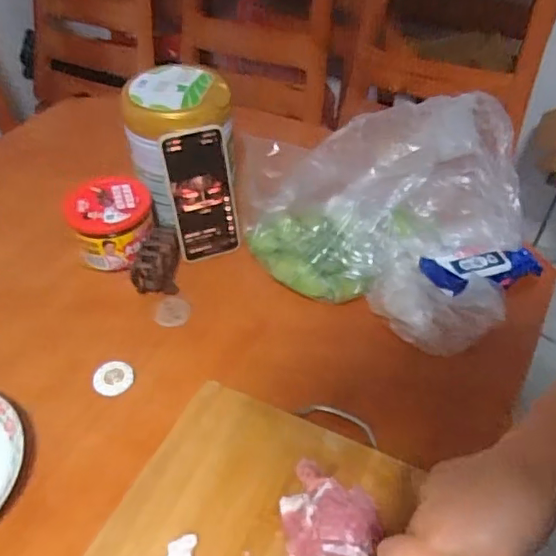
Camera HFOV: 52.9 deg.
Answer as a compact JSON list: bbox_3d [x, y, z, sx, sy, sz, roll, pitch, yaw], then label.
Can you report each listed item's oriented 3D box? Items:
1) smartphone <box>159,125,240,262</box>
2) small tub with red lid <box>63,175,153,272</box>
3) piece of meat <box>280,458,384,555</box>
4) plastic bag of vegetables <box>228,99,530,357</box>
[{"bbox_3d":[-0.091,-0.100,0.677,0.079,0.159,0.010,-18,33,-18],"label":"smartphone"},{"bbox_3d":[-0.209,-0.070,0.704,0.102,0.077,0.098,0,47,0],"label":"small tub with red lid"},{"bbox_3d":[0.044,0.207,0.465,0.089,0.022,0.092,18,49,17],"label":"piece of meat"},{"bbox_3d":[0.140,-0.099,0.684,0.336,0.170,0.273,31,54,26],"label":"plastic bag of vegetables"}]

